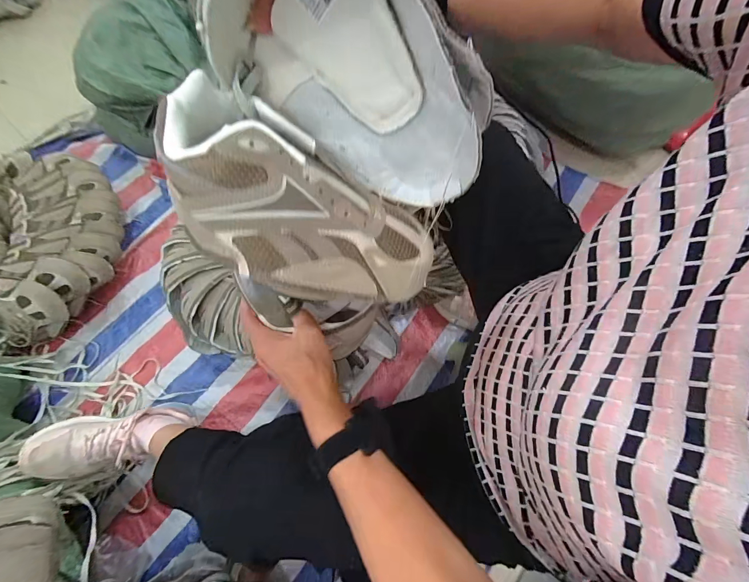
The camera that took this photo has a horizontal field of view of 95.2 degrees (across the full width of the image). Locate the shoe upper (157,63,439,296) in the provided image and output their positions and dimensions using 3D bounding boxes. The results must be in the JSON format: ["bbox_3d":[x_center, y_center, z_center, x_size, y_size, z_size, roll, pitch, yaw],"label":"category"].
[{"bbox_3d":[-0.056,-0.073,0.275,0.220,0.080,0.145,41,82,-25],"label":"shoe upper"}]

